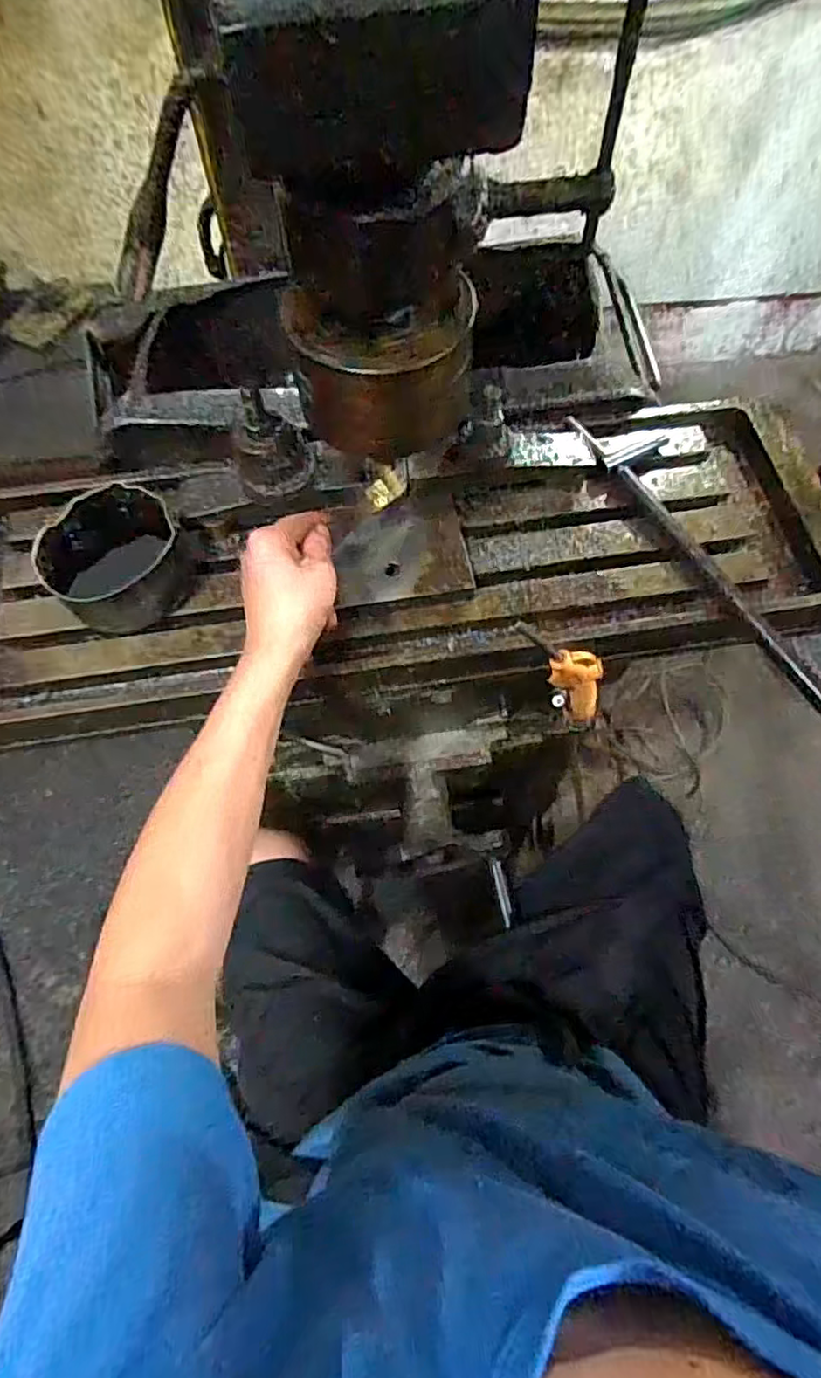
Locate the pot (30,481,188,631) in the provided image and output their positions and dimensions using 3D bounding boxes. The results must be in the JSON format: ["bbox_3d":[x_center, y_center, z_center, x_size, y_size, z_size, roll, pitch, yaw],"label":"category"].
[{"bbox_3d":[-0.235,-0.102,0.524,0.098,0.059,0.108,32,69,13],"label":"pot"}]

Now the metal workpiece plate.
[{"bbox_3d":[-0.008,-0.119,0.538,0.107,0.008,0.100,-7,65,-6],"label":"metal workpiece plate"}]

